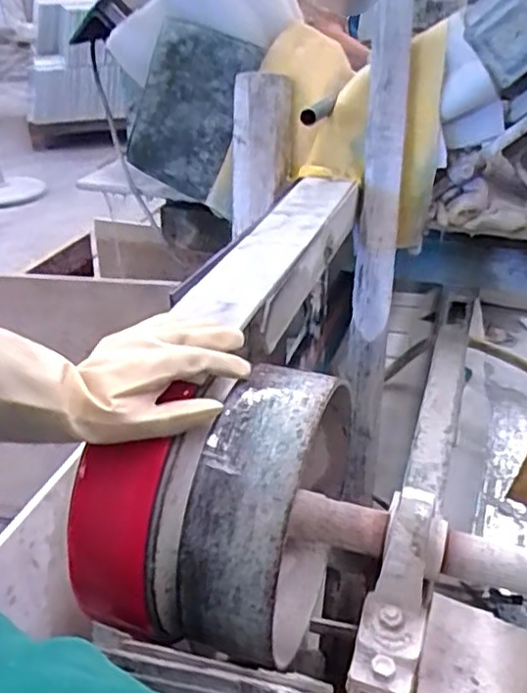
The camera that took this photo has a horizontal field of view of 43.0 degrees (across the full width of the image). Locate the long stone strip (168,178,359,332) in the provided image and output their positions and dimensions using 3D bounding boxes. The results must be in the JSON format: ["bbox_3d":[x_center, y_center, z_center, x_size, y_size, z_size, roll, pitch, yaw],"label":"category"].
[{"bbox_3d":[0.015,-0.118,0.751,0.071,0.017,0.372,12,36,19],"label":"long stone strip"}]

